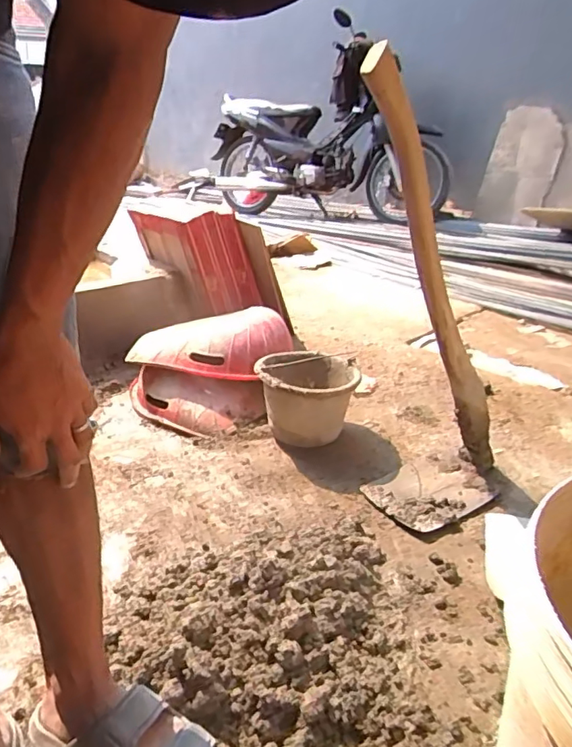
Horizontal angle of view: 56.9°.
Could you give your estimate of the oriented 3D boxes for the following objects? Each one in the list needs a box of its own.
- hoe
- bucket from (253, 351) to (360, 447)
[{"bbox_3d":[0.197,-0.043,0.831,0.263,0.806,0.177,-23,30,-1],"label":"hoe"},{"bbox_3d":[0.043,0.049,1.171,0.198,0.149,0.235,0,25,3],"label":"bucket"}]

